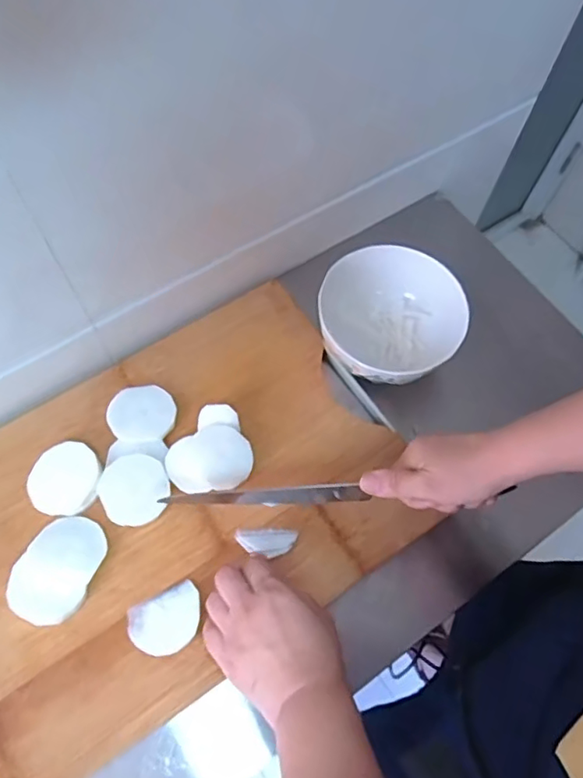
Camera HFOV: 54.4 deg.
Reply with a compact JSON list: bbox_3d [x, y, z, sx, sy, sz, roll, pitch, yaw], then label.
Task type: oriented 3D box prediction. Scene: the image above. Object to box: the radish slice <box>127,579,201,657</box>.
[{"bbox_3d":[-0.108,0.204,0.497,0.065,0.008,0.050,-24,69,-13],"label":"radish slice"}]

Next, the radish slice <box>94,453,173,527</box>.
[{"bbox_3d":[-0.148,0.095,0.535,0.061,0.014,0.065,1,66,-2],"label":"radish slice"}]

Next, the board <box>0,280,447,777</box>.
[{"bbox_3d":[-0.118,0.103,0.535,0.434,0.034,0.315,-30,70,-15],"label":"board"}]

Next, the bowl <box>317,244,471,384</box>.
[{"bbox_3d":[0.106,-0.066,0.611,0.144,0.082,0.147,1,66,-2],"label":"bowl"}]

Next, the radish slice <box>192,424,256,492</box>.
[{"bbox_3d":[-0.065,0.063,0.541,0.054,0.008,0.064,-31,69,-20],"label":"radish slice"}]

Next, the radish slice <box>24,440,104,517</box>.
[{"bbox_3d":[-0.214,0.085,0.538,0.064,0.018,0.066,1,66,-2],"label":"radish slice"}]

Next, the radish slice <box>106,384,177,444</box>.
[{"bbox_3d":[-0.150,0.024,0.566,0.065,0.004,0.060,-6,66,-5],"label":"radish slice"}]

